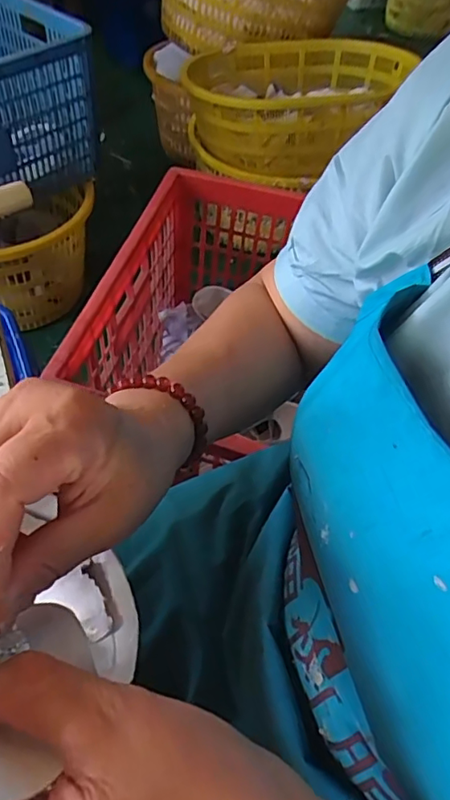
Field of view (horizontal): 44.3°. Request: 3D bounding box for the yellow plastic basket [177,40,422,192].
[{"bbox_3d":[0.162,-0.810,1.520,0.523,0.196,0.566,28,55,16],"label":"yellow plastic basket"}]

